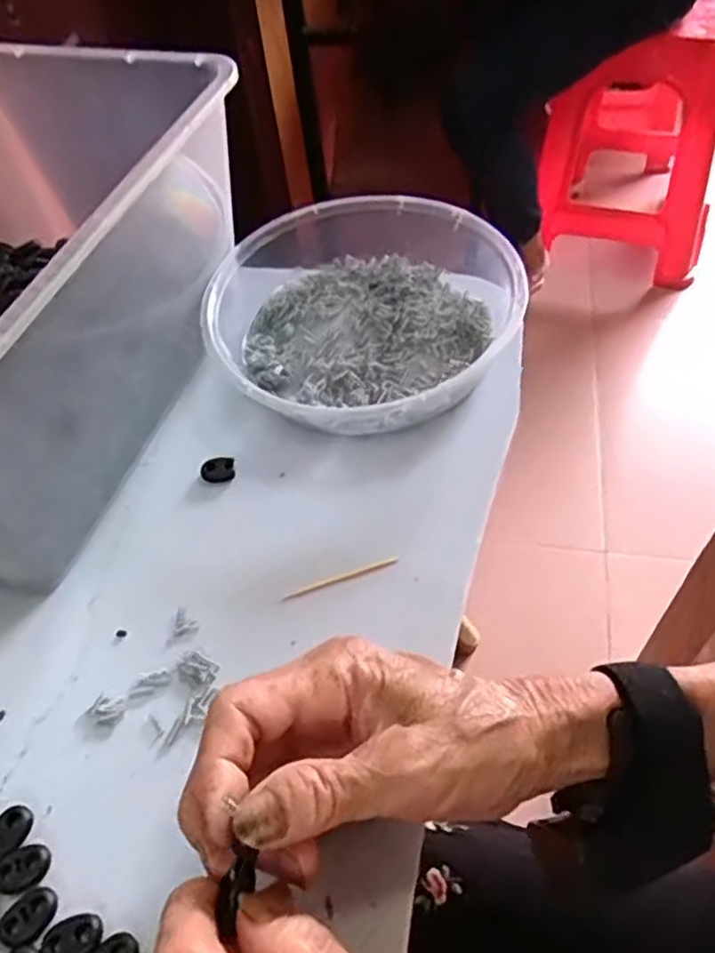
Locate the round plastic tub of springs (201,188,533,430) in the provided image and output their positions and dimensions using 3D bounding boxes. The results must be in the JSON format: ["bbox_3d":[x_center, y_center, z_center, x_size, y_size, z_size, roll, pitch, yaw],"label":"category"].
[{"bbox_3d":[0.001,-0.106,0.424,0.187,0.048,0.185,-3,50,3],"label":"round plastic tub of springs"}]

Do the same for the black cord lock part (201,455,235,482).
[{"bbox_3d":[-0.078,-0.004,0.385,0.018,0.006,0.014,-1,50,4],"label":"black cord lock part"}]

